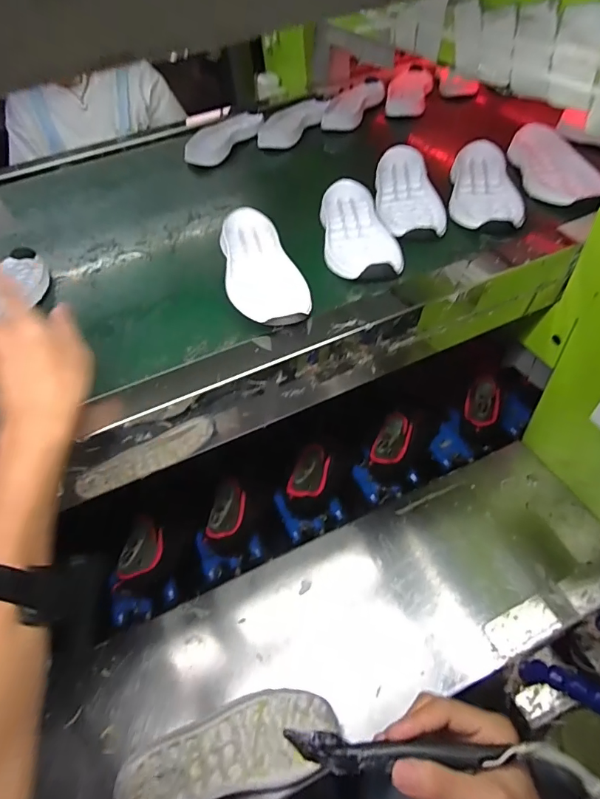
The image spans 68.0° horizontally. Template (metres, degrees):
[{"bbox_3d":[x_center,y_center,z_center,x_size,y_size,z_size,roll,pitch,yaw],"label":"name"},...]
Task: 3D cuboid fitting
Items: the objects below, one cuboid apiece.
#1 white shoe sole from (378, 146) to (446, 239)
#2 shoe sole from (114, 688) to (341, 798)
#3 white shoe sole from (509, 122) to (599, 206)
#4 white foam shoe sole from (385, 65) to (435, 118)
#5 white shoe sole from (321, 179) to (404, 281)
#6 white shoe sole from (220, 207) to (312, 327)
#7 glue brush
[{"bbox_3d":[0.138,-0.277,0.584,0.073,0.026,0.210,-5,51,2],"label":"white shoe sole"},{"bbox_3d":[-0.076,0.387,0.490,0.230,0.029,0.089,-13,51,-5],"label":"shoe sole"},{"bbox_3d":[0.335,-0.316,0.590,0.080,0.024,0.199,-3,51,3],"label":"white shoe sole"},{"bbox_3d":[0.209,-0.587,0.844,0.079,0.031,0.203,7,52,11],"label":"white foam shoe sole"},{"bbox_3d":[0.066,-0.206,0.540,0.079,0.028,0.202,-9,51,-1],"label":"white shoe sole"},{"bbox_3d":[-0.046,-0.145,0.495,0.076,0.042,0.196,-17,52,-8],"label":"white shoe sole"},{"bbox_3d":[0.060,0.240,0.301,0.134,0.017,0.020,-2,48,5],"label":"glue brush"}]

